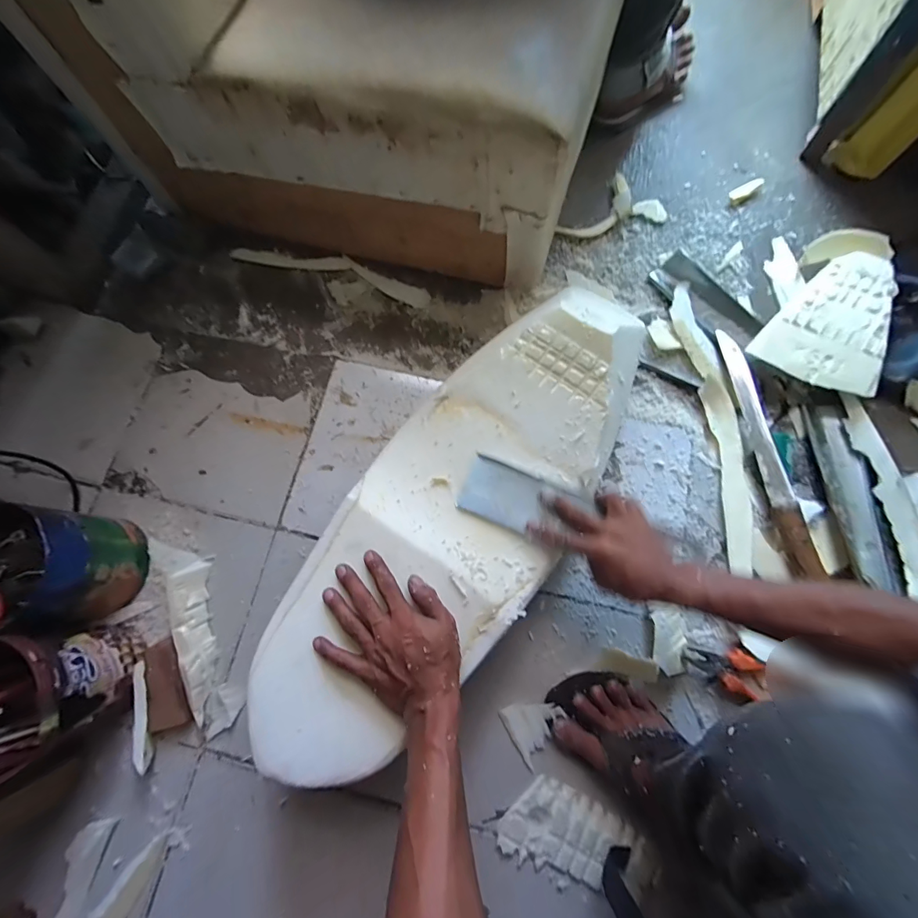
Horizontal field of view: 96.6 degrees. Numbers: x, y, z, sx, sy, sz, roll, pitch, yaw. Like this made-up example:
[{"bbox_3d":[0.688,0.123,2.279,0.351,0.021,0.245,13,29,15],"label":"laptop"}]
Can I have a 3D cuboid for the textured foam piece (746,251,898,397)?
[{"bbox_3d":[0.604,-0.211,0.651,0.170,0.058,0.234,39,80,11],"label":"textured foam piece"}]

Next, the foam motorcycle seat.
[{"bbox_3d":[0.008,0.053,0.495,0.248,0.078,0.642,36,78,10],"label":"foam motorcycle seat"}]

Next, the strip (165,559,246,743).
[{"bbox_3d":[-0.361,0.257,0.572,0.058,0.037,0.240,-22,76,-4],"label":"strip"}]

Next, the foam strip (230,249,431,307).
[{"bbox_3d":[-0.231,-0.346,0.748,0.377,0.008,0.053,17,77,6],"label":"foam strip"}]

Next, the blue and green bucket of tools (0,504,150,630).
[{"bbox_3d":[-0.539,0.142,0.543,0.145,0.160,0.136,0,76,2],"label":"blue and green bucket of tools"}]

